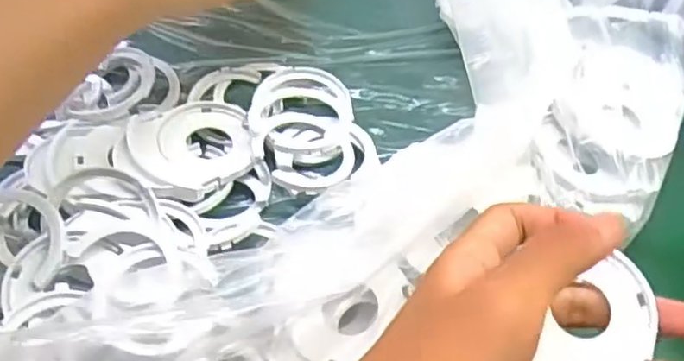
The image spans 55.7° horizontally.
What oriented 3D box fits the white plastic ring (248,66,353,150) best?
[{"bbox_3d":[-0.020,-0.037,0.328,0.050,0.011,0.051,2,54,-2],"label":"white plastic ring"}]

